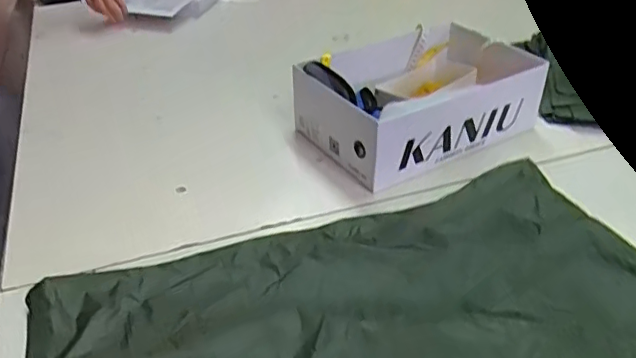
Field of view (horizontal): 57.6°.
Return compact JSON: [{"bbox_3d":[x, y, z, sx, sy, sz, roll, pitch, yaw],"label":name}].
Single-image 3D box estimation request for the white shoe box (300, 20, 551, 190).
[{"bbox_3d":[0.165,-0.148,1.035,0.365,0.136,0.291,-18,34,-29],"label":"white shoe box"}]

